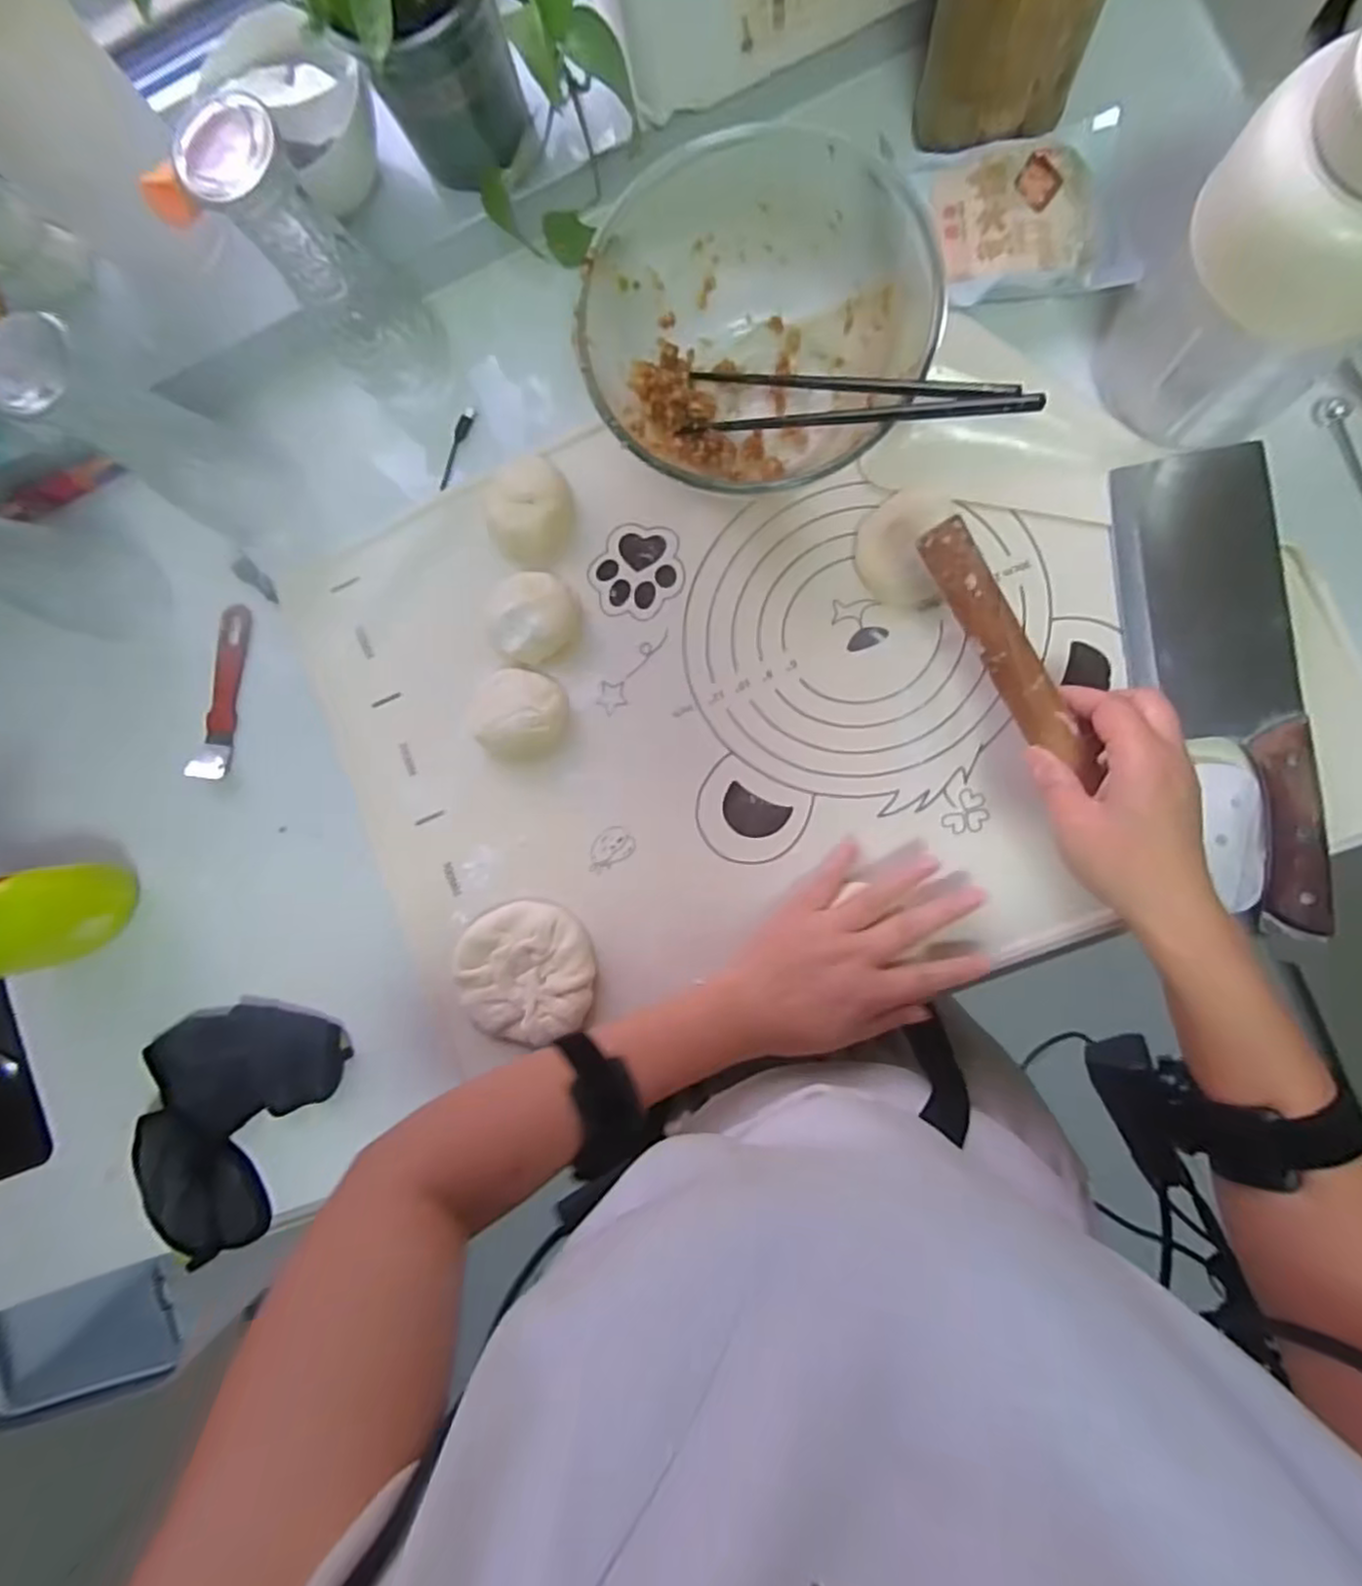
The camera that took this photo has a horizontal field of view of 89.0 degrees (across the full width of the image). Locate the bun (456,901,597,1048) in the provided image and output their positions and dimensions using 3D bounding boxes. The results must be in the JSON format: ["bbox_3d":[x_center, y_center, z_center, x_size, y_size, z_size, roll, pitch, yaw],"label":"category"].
[{"bbox_3d":[-0.109,0.126,0.484,0.096,0.023,0.093,0,89,9],"label":"bun"}]

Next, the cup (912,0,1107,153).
[{"bbox_3d":[0.192,-0.449,0.397,0.087,0.108,0.080,0,89,9],"label":"cup"}]

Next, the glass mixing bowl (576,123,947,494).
[{"bbox_3d":[0.036,-0.288,0.434,0.190,0.099,0.171,-27,85,7],"label":"glass mixing bowl"}]

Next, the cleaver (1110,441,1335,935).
[{"bbox_3d":[0.329,-0.066,0.422,0.089,0.026,0.292,-8,88,9],"label":"cleaver"}]

